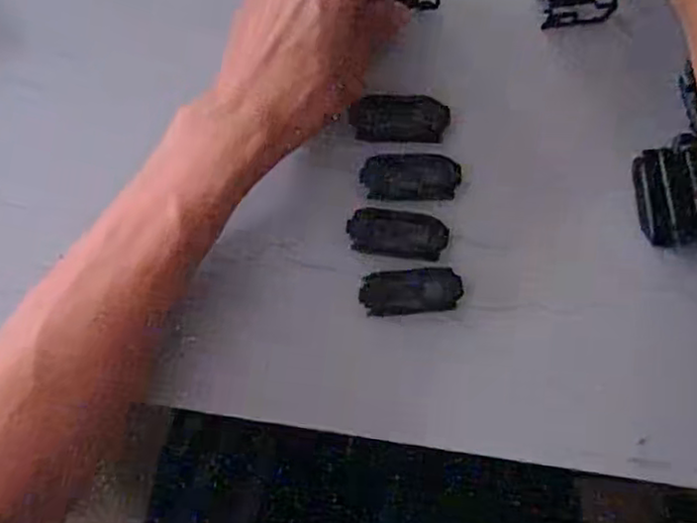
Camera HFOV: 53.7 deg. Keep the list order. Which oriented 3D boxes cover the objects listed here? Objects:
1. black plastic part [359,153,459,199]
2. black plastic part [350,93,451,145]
[{"bbox_3d":[0.032,-0.044,0.355,0.050,0.005,0.023,0,80,-2],"label":"black plastic part"},{"bbox_3d":[0.027,-0.072,0.350,0.050,0.004,0.023,0,103,-7],"label":"black plastic part"}]

